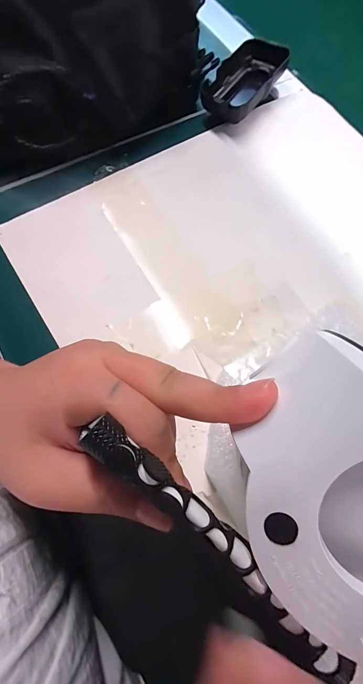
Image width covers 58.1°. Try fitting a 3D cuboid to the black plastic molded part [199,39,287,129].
[{"bbox_3d":[0.065,-0.263,0.332,0.053,0.024,0.109,38,74,12],"label":"black plastic molded part"}]

